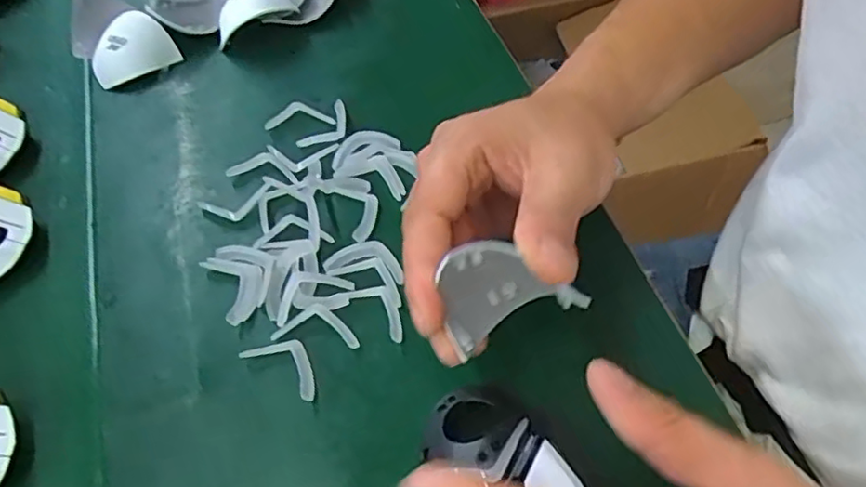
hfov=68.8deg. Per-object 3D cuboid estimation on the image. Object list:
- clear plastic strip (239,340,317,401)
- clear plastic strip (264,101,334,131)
[{"bbox_3d":[-0.076,0.062,0.331,0.046,0.004,0.024,27,61,21],"label":"clear plastic strip"},{"bbox_3d":[-0.092,-0.088,0.435,0.045,0.010,0.020,-12,55,-3],"label":"clear plastic strip"}]

